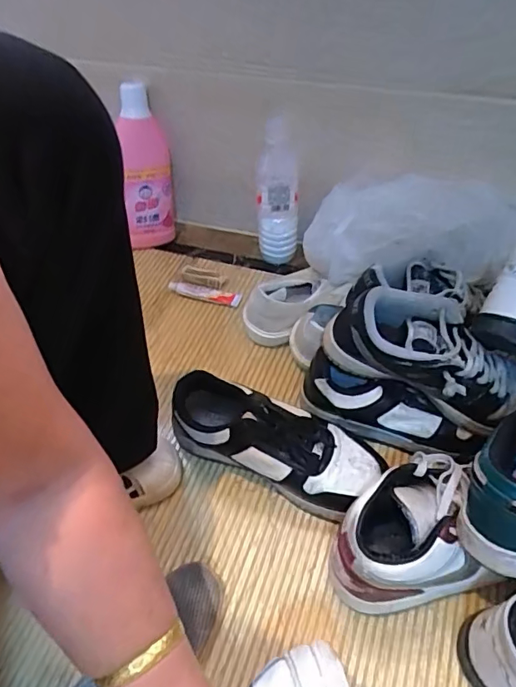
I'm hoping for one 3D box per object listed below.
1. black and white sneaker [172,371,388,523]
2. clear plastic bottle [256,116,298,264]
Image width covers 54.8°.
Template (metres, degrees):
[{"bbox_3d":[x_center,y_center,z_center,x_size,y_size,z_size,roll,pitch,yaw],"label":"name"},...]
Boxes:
[{"bbox_3d":[0.019,0.109,0.562,0.239,0.099,0.094,16,53,18],"label":"black and white sneaker"},{"bbox_3d":[0.029,-0.222,0.788,0.065,0.226,0.065,-5,49,0],"label":"clear plastic bottle"}]

